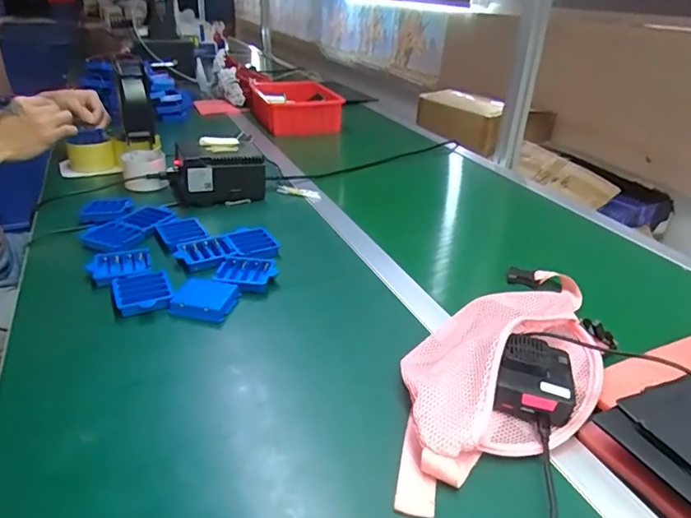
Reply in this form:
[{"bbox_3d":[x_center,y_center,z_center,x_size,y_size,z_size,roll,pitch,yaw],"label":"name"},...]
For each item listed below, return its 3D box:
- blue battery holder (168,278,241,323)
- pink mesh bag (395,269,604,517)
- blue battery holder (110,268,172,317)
[{"bbox_3d":[-0.168,0.048,0.599,0.066,0.017,0.069,10,29,10],"label":"blue battery holder"},{"bbox_3d":[0.174,0.095,0.515,0.167,0.063,0.410,23,33,30],"label":"pink mesh bag"},{"bbox_3d":[-0.247,0.041,0.603,0.062,0.020,0.071,-10,32,-25],"label":"blue battery holder"}]

